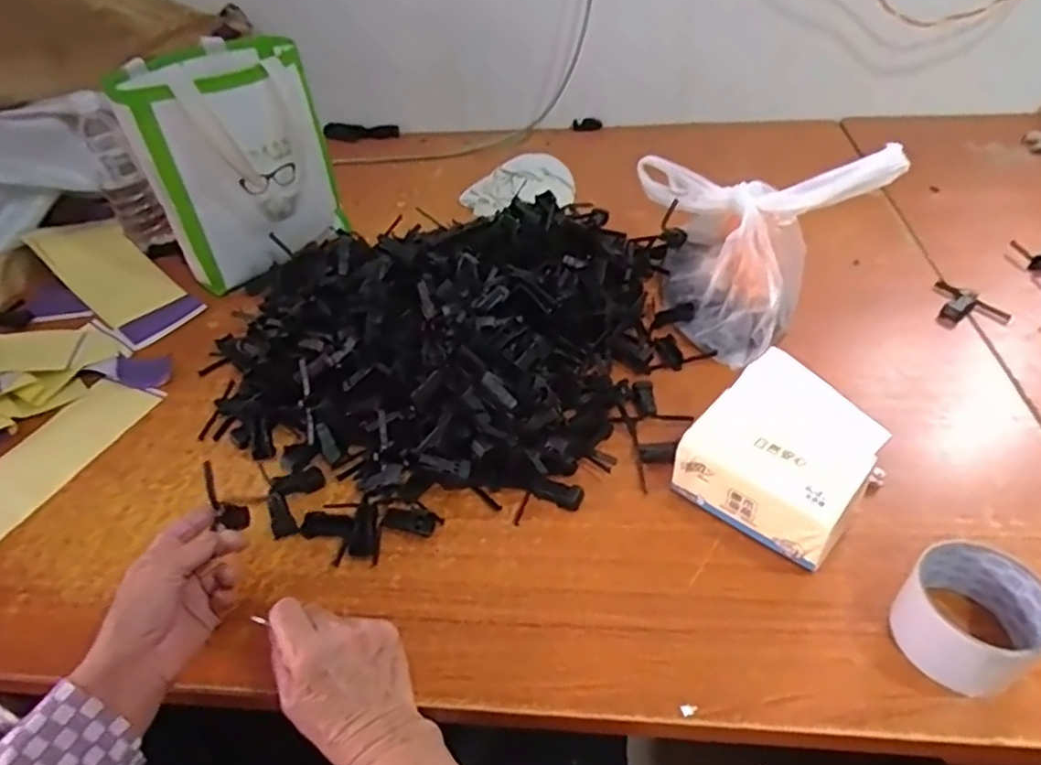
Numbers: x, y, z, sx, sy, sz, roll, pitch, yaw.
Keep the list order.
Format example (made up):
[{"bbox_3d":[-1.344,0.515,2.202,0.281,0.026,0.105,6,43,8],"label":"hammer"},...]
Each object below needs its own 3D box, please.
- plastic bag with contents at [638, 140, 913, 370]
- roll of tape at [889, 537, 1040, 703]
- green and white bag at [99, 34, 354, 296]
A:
[{"bbox_3d":[0.251,-0.180,0.725,0.173,0.185,0.247,-10,44,-4],"label":"plastic bag with contents"},{"bbox_3d":[0.317,0.165,0.457,0.088,0.055,0.083,-4,44,3],"label":"roll of tape"},{"bbox_3d":[-0.370,-0.283,0.852,0.218,0.255,0.211,-25,47,-18],"label":"green and white bag"}]

